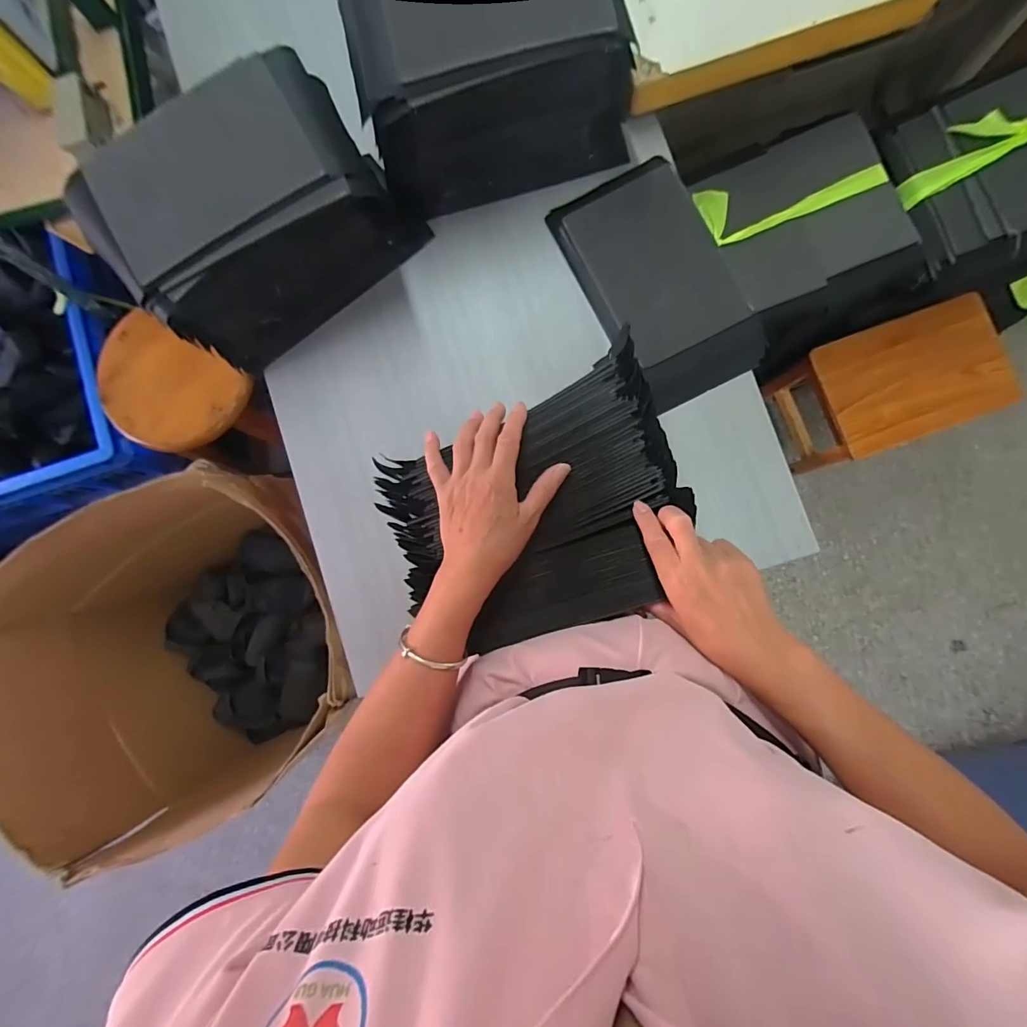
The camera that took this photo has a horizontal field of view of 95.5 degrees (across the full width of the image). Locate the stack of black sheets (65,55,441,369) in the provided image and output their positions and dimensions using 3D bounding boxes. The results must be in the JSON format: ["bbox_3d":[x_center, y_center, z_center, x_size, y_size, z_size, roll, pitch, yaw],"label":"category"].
[{"bbox_3d":[-0.283,-0.341,0.550,0.304,0.179,0.180,-36,85,1],"label":"stack of black sheets"}]

